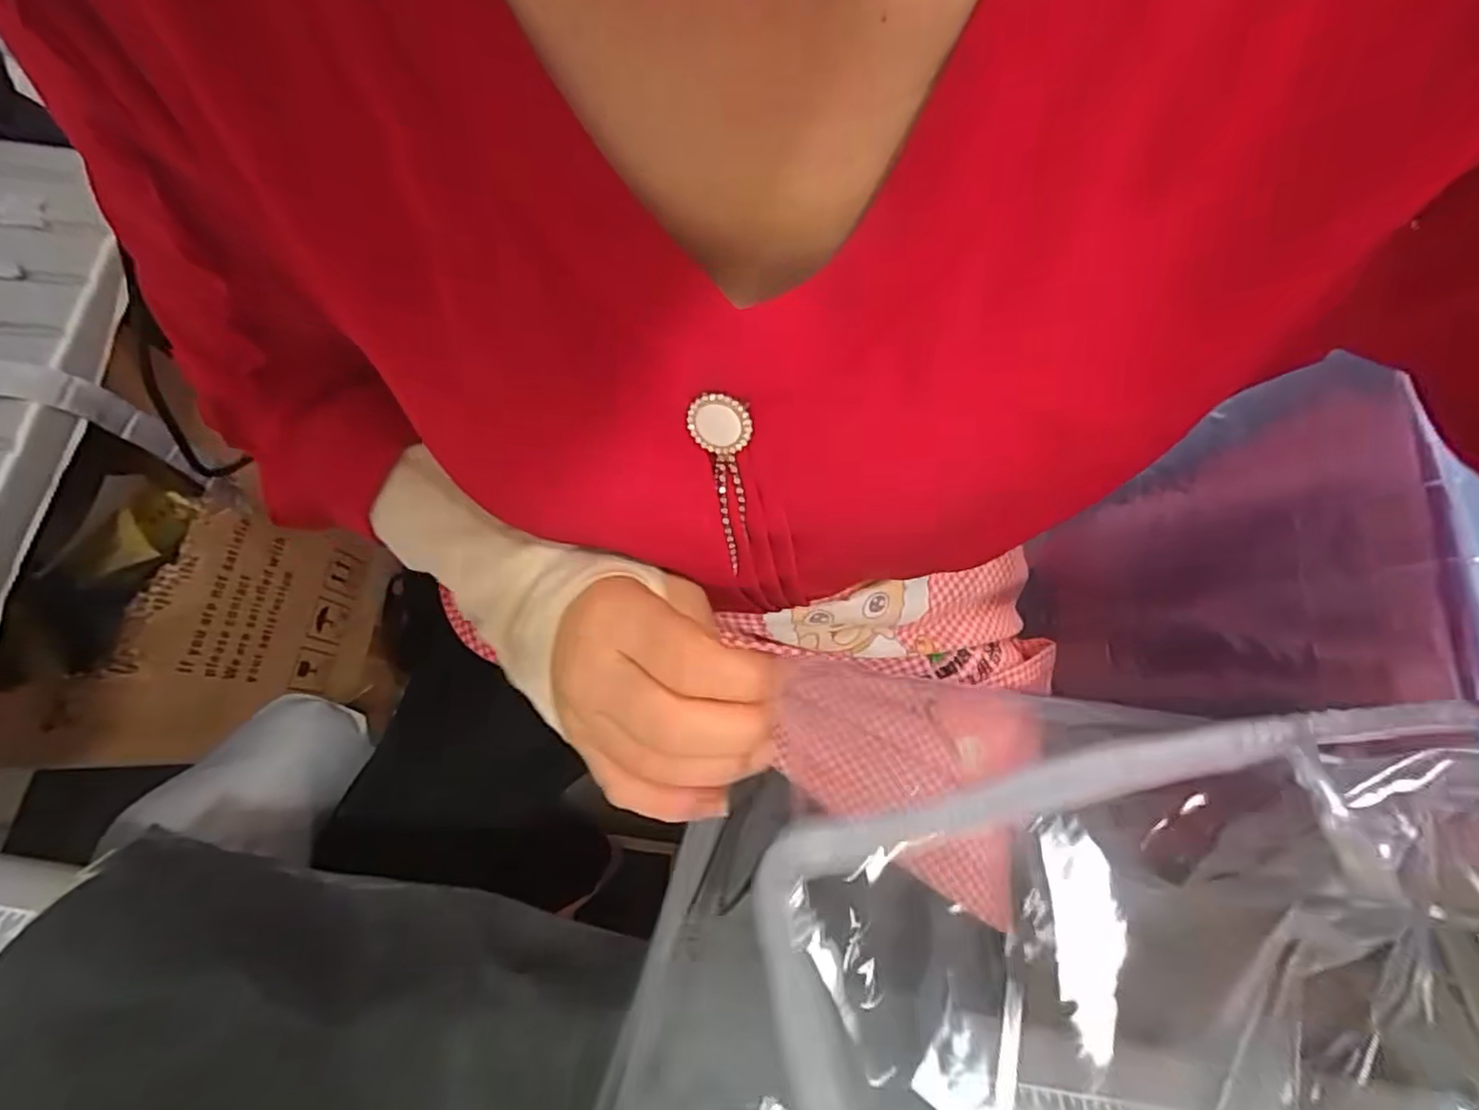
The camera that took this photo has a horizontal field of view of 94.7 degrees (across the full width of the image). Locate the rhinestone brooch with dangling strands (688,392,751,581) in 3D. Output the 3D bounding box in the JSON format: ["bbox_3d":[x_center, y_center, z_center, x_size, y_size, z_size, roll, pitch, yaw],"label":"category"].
[{"bbox_3d":[-0.004,-0.020,0.219,0.017,0.068,0.007,-8,42,-3],"label":"rhinestone brooch with dangling strands"}]

